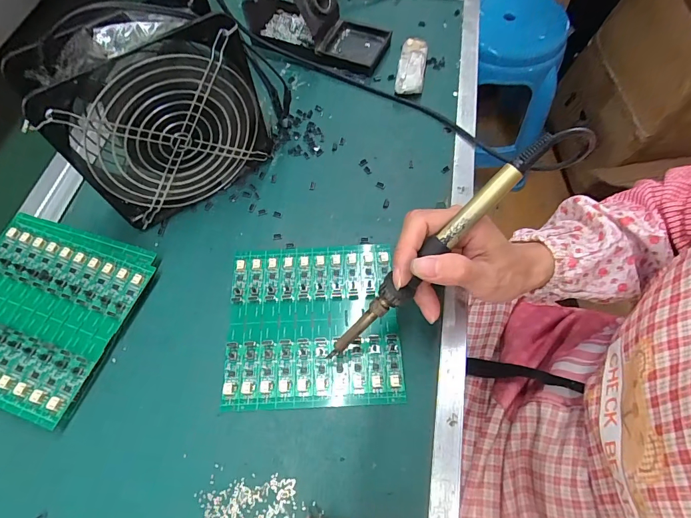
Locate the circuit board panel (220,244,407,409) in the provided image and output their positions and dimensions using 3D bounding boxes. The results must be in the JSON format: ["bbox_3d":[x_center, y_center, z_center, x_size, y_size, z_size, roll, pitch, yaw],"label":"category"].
[{"bbox_3d":[-0.027,0.049,0.318,0.136,0.005,0.134,-3,63,0],"label":"circuit board panel"}]

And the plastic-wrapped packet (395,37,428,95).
[{"bbox_3d":[0.076,-0.220,0.436,0.029,0.022,0.086,9,64,6],"label":"plastic-wrapped packet"}]

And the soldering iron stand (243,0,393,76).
[{"bbox_3d":[-0.035,-0.280,0.442,0.164,0.072,0.077,18,65,10],"label":"soldering iron stand"}]

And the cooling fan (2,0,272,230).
[{"bbox_3d":[-0.148,-0.117,0.318,0.149,0.156,0.057,-35,67,-14],"label":"cooling fan"}]

